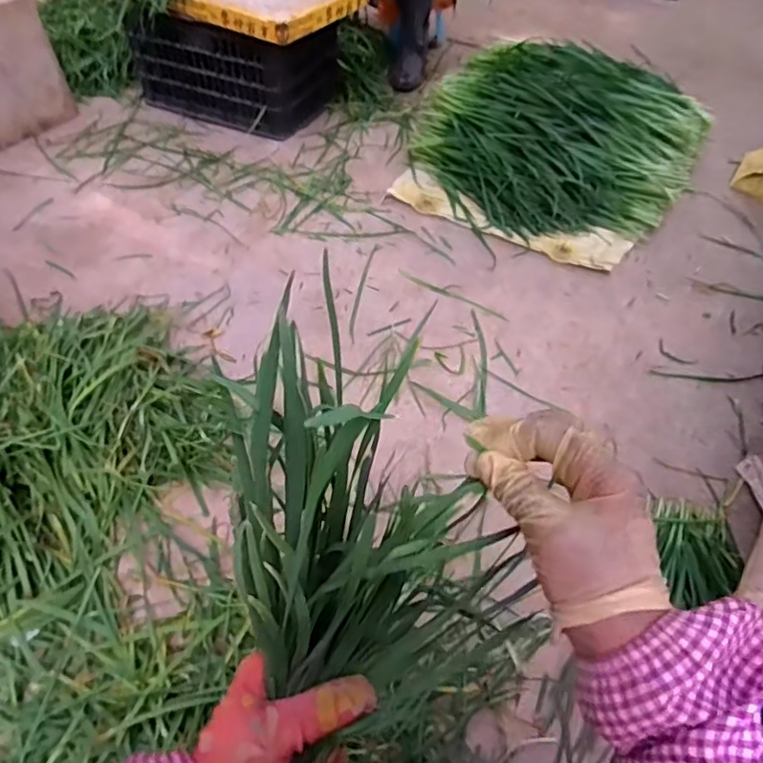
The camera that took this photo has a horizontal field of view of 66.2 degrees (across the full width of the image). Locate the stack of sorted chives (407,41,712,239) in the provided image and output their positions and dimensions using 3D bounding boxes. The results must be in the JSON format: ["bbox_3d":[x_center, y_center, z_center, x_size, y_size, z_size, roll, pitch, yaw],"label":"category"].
[{"bbox_3d":[0.397,-0.573,1.320,0.544,0.180,0.587,-35,58,-26],"label":"stack of sorted chives"}]

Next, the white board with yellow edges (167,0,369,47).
[{"bbox_3d":[-0.346,-0.927,1.383,0.588,0.060,0.321,23,53,17],"label":"white board with yellow edges"}]

